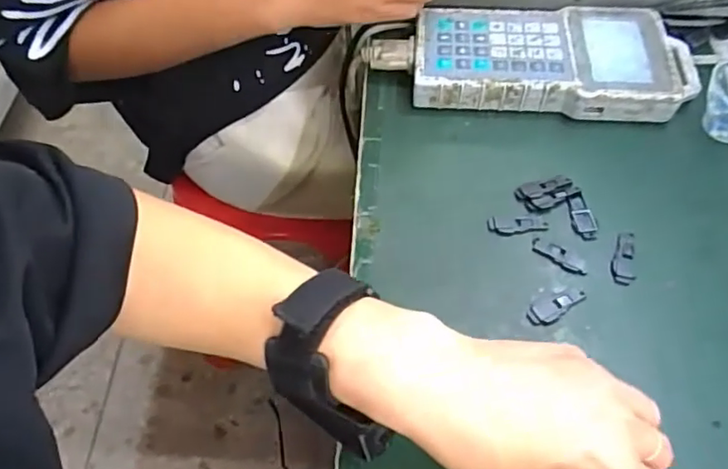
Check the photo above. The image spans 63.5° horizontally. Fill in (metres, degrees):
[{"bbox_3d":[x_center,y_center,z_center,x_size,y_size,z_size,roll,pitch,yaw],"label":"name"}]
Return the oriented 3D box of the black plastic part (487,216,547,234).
[{"bbox_3d":[0.109,-0.007,0.415,0.041,0.004,0.013,1,57,3],"label":"black plastic part"}]

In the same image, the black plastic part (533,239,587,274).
[{"bbox_3d":[0.133,0.014,0.400,0.038,0.004,0.012,33,64,22],"label":"black plastic part"}]

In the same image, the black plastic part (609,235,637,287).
[{"bbox_3d":[0.177,0.016,0.398,0.015,0.004,0.041,14,59,12],"label":"black plastic part"}]

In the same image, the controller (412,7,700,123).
[{"bbox_3d":[0.155,-0.143,0.486,0.223,0.033,0.105,2,57,4],"label":"controller"}]

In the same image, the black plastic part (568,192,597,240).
[{"bbox_3d":[0.157,-0.013,0.419,0.015,0.004,0.038,-3,57,1],"label":"black plastic part"}]

